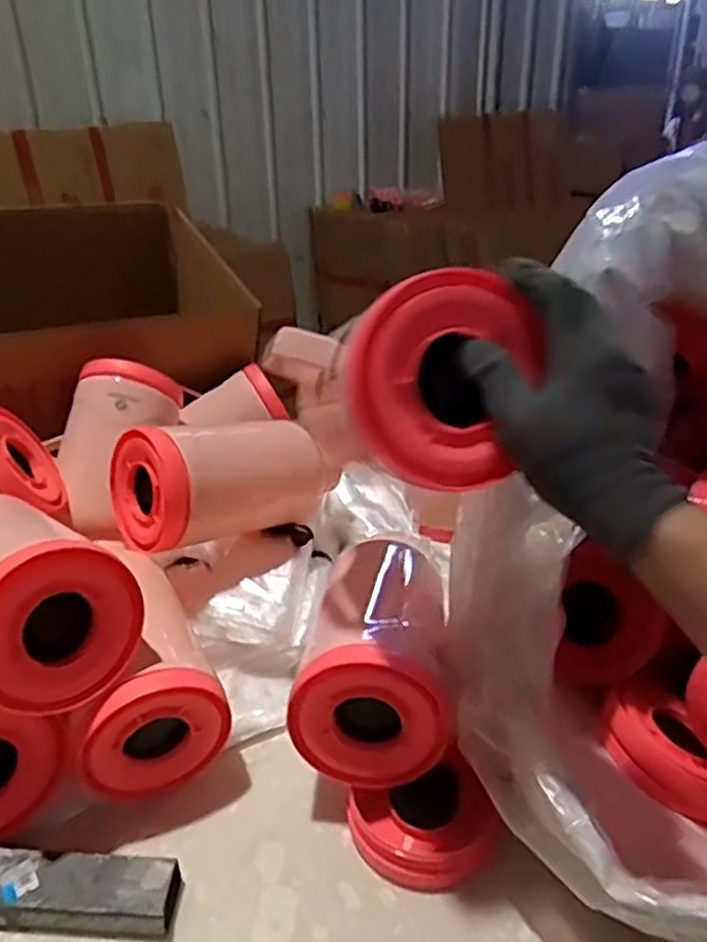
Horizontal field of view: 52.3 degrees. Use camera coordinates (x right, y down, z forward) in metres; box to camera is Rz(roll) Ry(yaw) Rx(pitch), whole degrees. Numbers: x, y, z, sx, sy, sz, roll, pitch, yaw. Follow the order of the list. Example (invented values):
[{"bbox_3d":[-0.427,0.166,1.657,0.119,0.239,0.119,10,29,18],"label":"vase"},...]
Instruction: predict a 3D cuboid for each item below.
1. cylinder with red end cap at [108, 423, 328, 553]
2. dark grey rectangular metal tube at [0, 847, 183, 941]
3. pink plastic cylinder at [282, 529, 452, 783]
[{"bbox_3d":[-0.171,0.016,0.851,0.163,0.154,0.231,19,13,32],"label":"cylinder with red end cap"},{"bbox_3d":[-0.229,0.327,0.558,0.184,0.033,0.049,0,29,2],"label":"dark grey rectangular metal tube"},{"bbox_3d":[0.018,0.158,0.654,0.125,0.136,0.183,2,29,5],"label":"pink plastic cylinder"}]

